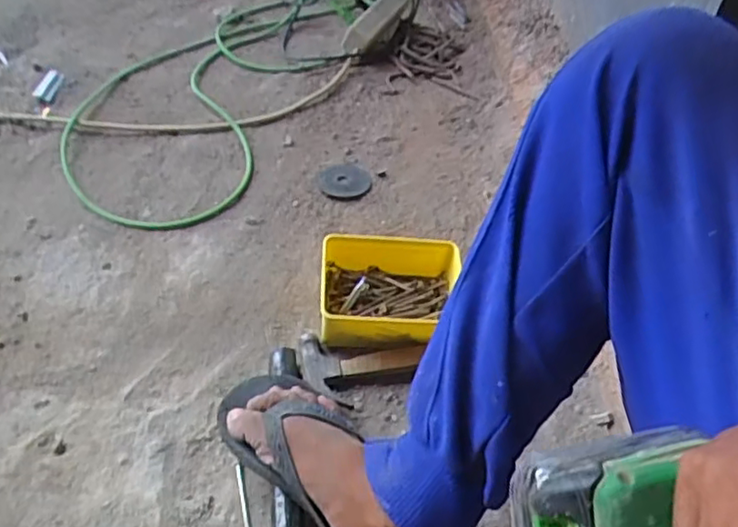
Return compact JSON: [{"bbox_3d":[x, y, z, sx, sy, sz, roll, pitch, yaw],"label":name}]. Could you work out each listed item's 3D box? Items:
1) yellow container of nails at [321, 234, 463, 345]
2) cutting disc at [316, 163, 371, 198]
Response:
[{"bbox_3d":[0.026,0.032,0.717,0.159,0.066,0.111,0,48,-3],"label":"yellow container of nails"},{"bbox_3d":[-0.037,-0.117,0.892,0.074,0.005,0.066,-29,61,-27],"label":"cutting disc"}]

